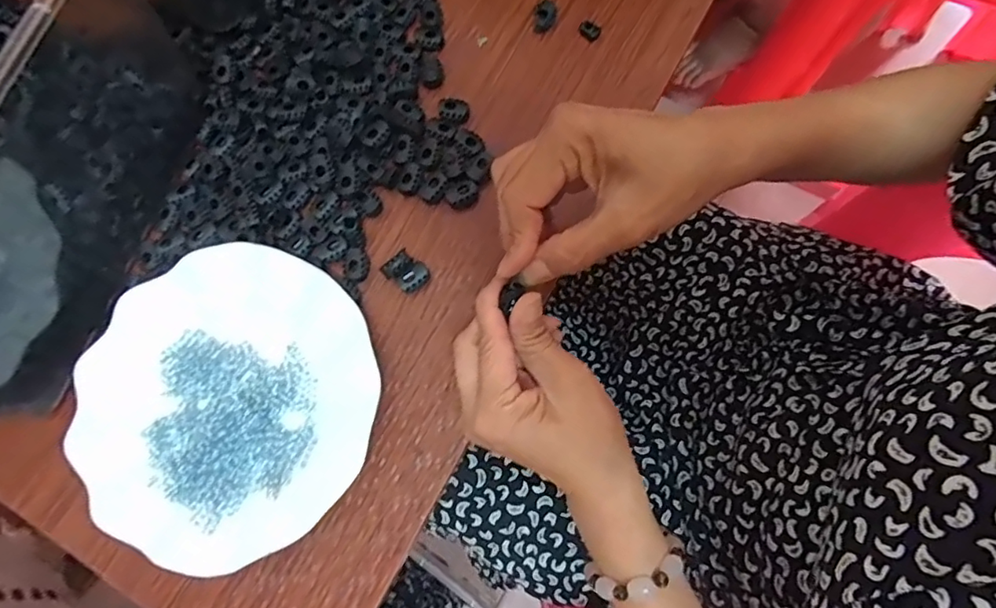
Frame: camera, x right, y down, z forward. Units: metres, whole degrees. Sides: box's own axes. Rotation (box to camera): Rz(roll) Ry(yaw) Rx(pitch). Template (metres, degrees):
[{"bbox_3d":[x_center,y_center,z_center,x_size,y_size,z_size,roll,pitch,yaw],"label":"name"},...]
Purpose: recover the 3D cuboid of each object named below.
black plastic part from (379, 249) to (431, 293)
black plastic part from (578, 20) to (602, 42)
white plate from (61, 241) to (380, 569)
[{"bbox_3d":[-0.059,-0.021,0.363,0.025,0.016,0.023,41,81,12],"label":"black plastic part"},{"bbox_3d":[0.067,-0.200,0.404,0.017,0.005,0.012,35,80,11],"label":"black plastic part"},{"bbox_3d":[-0.163,0.058,0.339,0.173,0.030,0.178,-1,75,3],"label":"white plate"}]

